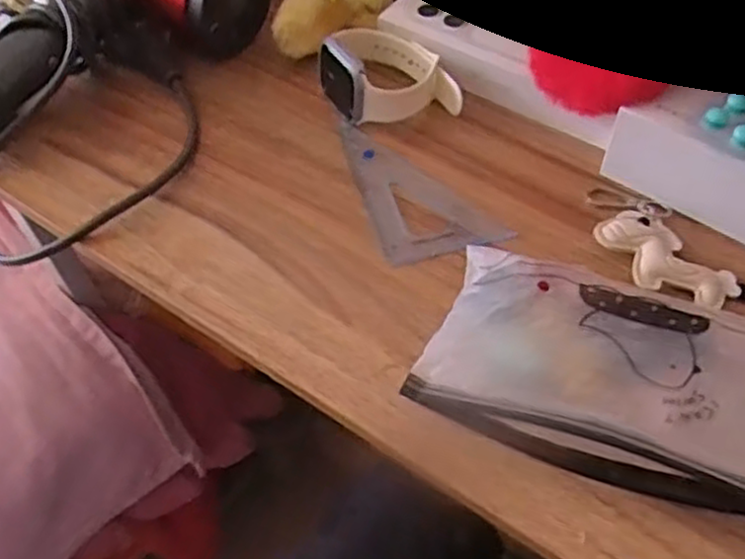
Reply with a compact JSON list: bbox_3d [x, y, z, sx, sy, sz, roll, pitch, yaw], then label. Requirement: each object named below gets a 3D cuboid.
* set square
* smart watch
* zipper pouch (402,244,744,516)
[{"bbox_3d":[0.025,-0.055,0.417,0.066,0.004,0.107,-16,55,-9],"label":"set square"},{"bbox_3d":[0.007,-0.123,0.440,0.069,0.040,0.076,-18,55,-10],"label":"smart watch"},{"bbox_3d":[0.107,0.045,0.320,0.161,0.033,0.094,18,57,15],"label":"zipper pouch"}]

